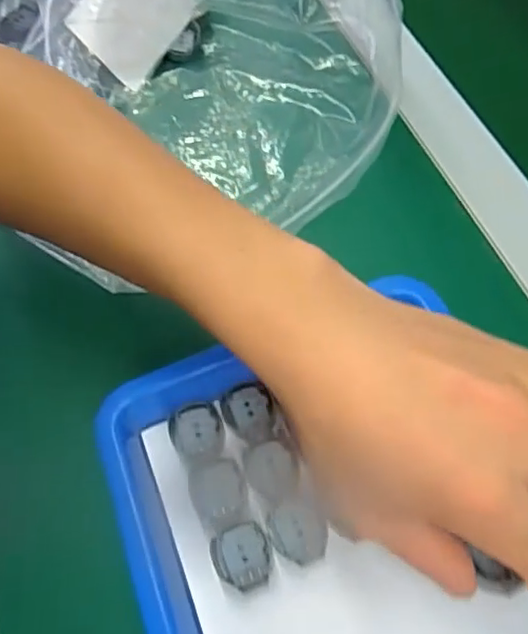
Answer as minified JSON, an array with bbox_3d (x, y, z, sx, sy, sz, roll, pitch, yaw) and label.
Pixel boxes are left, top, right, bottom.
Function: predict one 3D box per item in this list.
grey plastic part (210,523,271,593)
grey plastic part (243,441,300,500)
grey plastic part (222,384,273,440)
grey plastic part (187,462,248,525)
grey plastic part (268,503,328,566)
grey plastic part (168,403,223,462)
[{"bbox_3d":[-0.009,0.102,0.257,0.025,0.006,0.026,-21,60,-5],"label":"grey plastic part"},{"bbox_3d":[0.003,0.069,0.275,0.024,0.004,0.026,-5,60,4],"label":"grey plastic part"},{"bbox_3d":[-0.007,0.046,0.290,0.022,0.004,0.026,-22,60,-6],"label":"grey plastic part"},{"bbox_3d":[-0.020,0.078,0.271,0.024,0.004,0.028,-27,61,-9],"label":"grey plastic part"},{"bbox_3d":[0.015,0.093,0.261,0.024,0.004,0.024,-5,60,4],"label":"grey plastic part"},{"bbox_3d":[-0.032,0.054,0.287,0.025,0.004,0.028,-9,60,2],"label":"grey plastic part"}]

